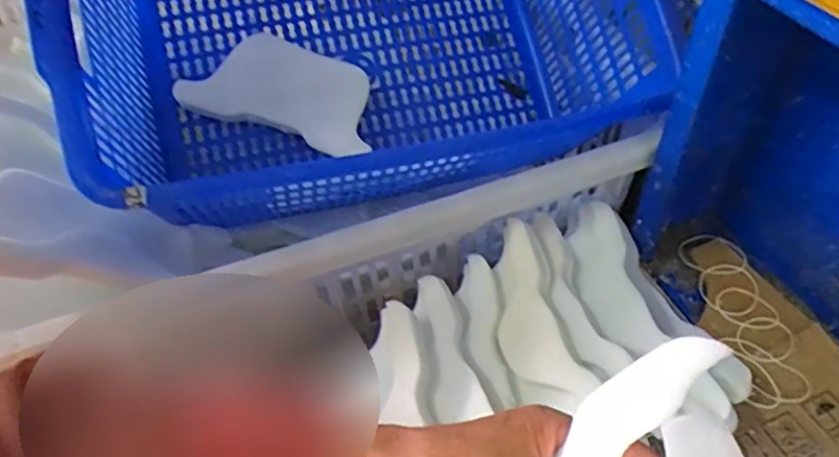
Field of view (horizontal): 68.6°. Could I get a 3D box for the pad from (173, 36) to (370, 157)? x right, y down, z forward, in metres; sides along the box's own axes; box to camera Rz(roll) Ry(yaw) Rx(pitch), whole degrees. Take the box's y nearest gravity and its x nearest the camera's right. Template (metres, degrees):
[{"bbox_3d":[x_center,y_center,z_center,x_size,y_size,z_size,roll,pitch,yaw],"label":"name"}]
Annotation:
[{"bbox_3d":[-0.167,-0.175,0.755,0.223,0.028,0.126,18,75,-3],"label":"pad"}]

